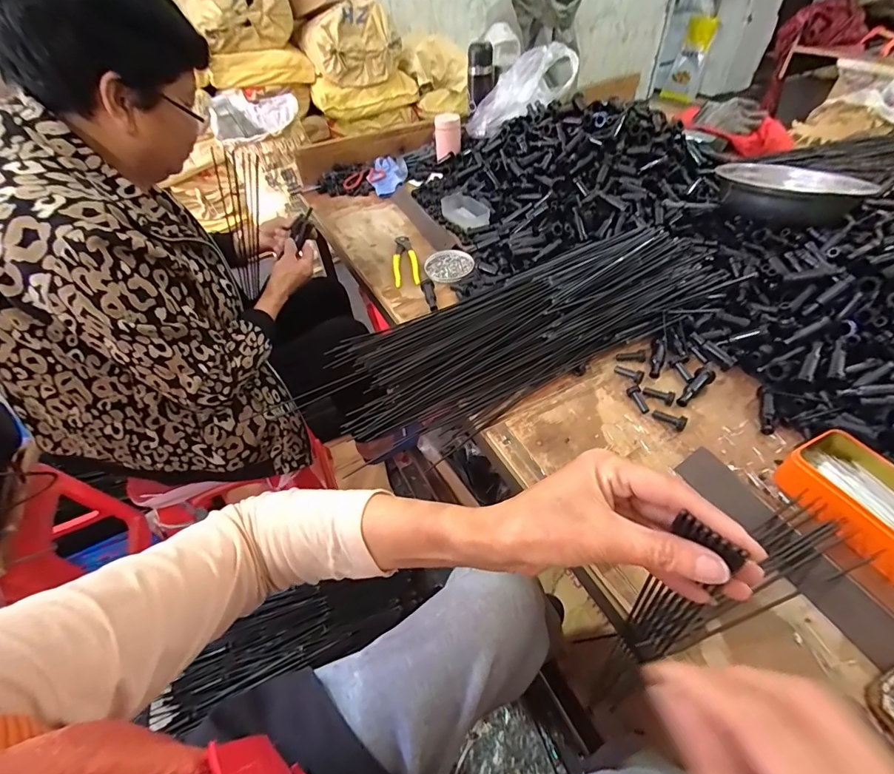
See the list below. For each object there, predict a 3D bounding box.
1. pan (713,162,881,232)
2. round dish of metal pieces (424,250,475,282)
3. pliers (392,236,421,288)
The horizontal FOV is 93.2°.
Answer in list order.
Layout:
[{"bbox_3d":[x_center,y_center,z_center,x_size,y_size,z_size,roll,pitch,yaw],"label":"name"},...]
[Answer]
[{"bbox_3d":[0.576,-0.325,0.704,0.204,0.051,0.180,6,49,10],"label":"pan"},{"bbox_3d":[0.004,-0.228,0.789,0.091,0.012,0.085,-2,48,3],"label":"round dish of metal pieces"},{"bbox_3d":[-0.082,-0.247,0.817,0.046,0.012,0.159,-9,48,-3],"label":"pliers"}]

